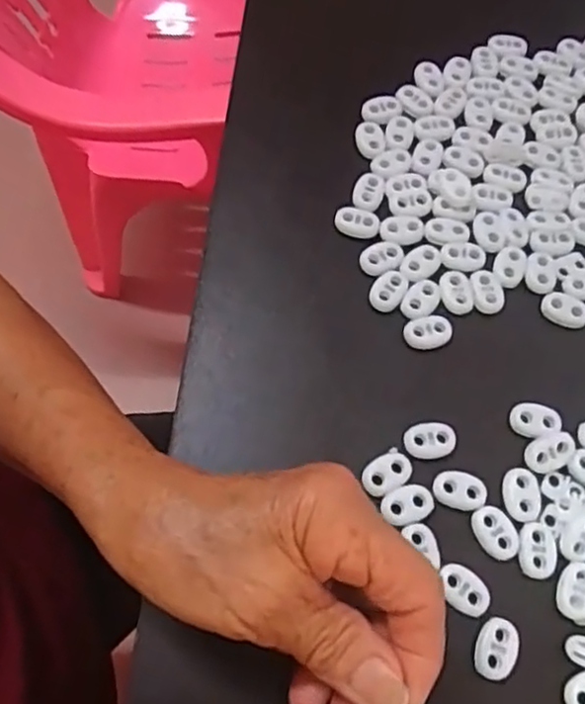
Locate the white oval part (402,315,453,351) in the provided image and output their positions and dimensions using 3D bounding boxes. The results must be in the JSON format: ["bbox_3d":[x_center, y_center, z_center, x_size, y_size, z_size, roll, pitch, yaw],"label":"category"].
[{"bbox_3d":[0.064,-0.009,0.319,0.022,0.005,0.016,-16,68,-7],"label":"white oval part"}]

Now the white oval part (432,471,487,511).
[{"bbox_3d":[0.072,0.059,0.288,0.023,0.004,0.015,9,67,3],"label":"white oval part"}]

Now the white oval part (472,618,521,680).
[{"bbox_3d":[0.080,0.116,0.265,0.017,0.004,0.022,13,67,5],"label":"white oval part"}]

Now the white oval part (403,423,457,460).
[{"bbox_3d":[0.061,0.039,0.297,0.022,0.004,0.015,-5,67,-3],"label":"white oval part"}]

